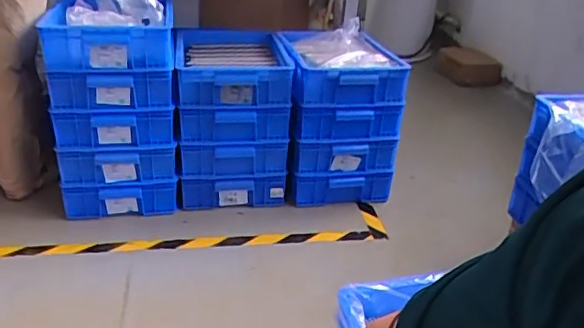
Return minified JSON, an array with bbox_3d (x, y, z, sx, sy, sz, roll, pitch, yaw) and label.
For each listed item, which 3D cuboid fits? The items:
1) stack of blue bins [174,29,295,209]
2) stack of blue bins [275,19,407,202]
[{"bbox_3d":[-0.186,-0.133,1.661,0.306,0.416,0.385,-2,26,-10],"label":"stack of blue bins"},{"bbox_3d":[0.116,-0.153,1.724,0.314,0.430,0.414,-2,27,-11],"label":"stack of blue bins"}]

